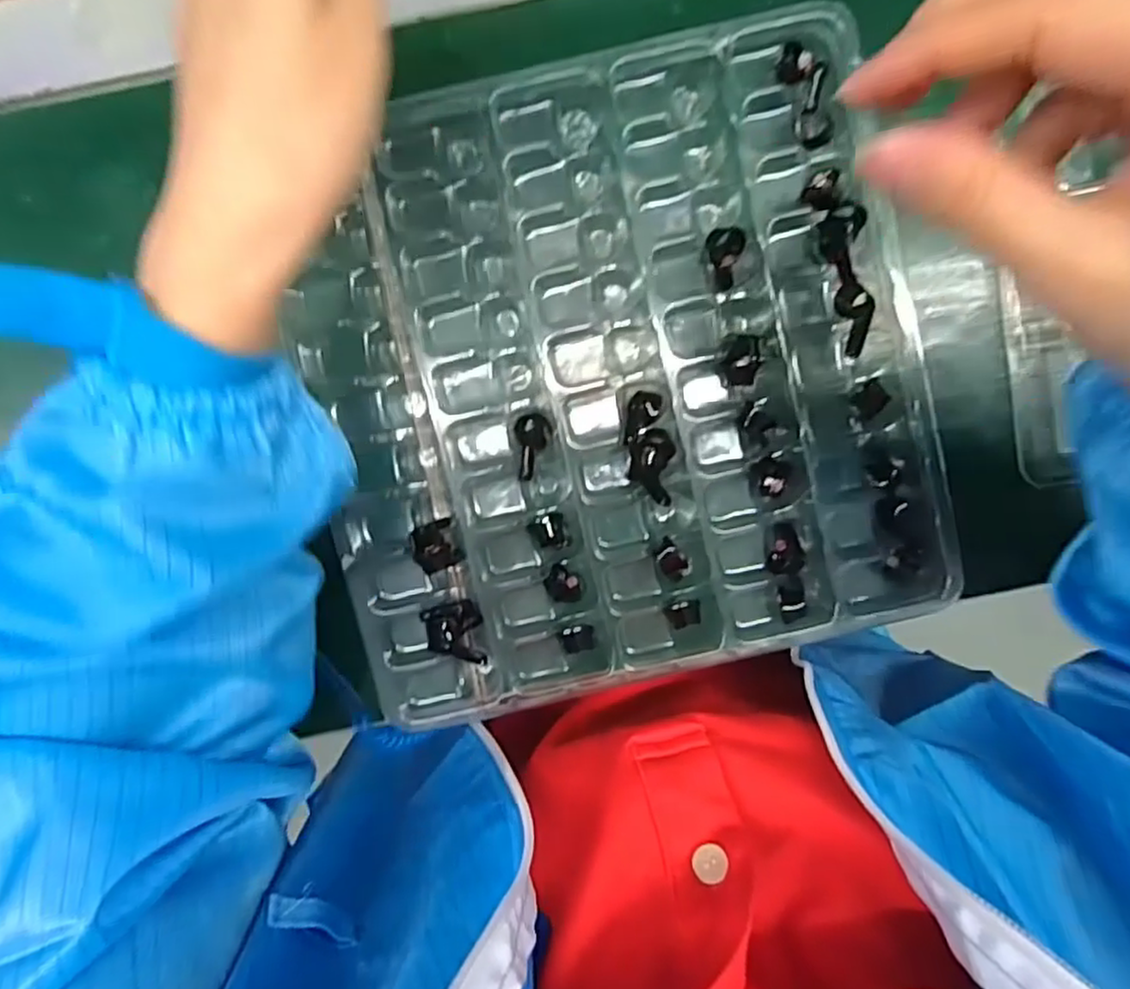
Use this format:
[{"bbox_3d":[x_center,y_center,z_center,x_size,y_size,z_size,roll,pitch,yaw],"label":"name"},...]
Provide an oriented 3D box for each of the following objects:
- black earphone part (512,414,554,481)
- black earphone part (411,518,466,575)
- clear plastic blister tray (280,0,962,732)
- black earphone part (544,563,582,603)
[{"bbox_3d":[-0.013,-0.021,0.295,0.016,0.009,0.028,-7,96,0],"label":"black earphone part"},{"bbox_3d":[-0.055,0.022,0.288,0.016,0.015,0.020,-21,96,2],"label":"black earphone part"},{"bbox_3d":[0.020,-0.048,0.287,0.243,0.026,0.252,-13,96,1],"label":"clear plastic blister tray"},{"bbox_3d":[-0.001,0.040,0.296,0.018,0.010,0.013,40,94,-5],"label":"black earphone part"}]

